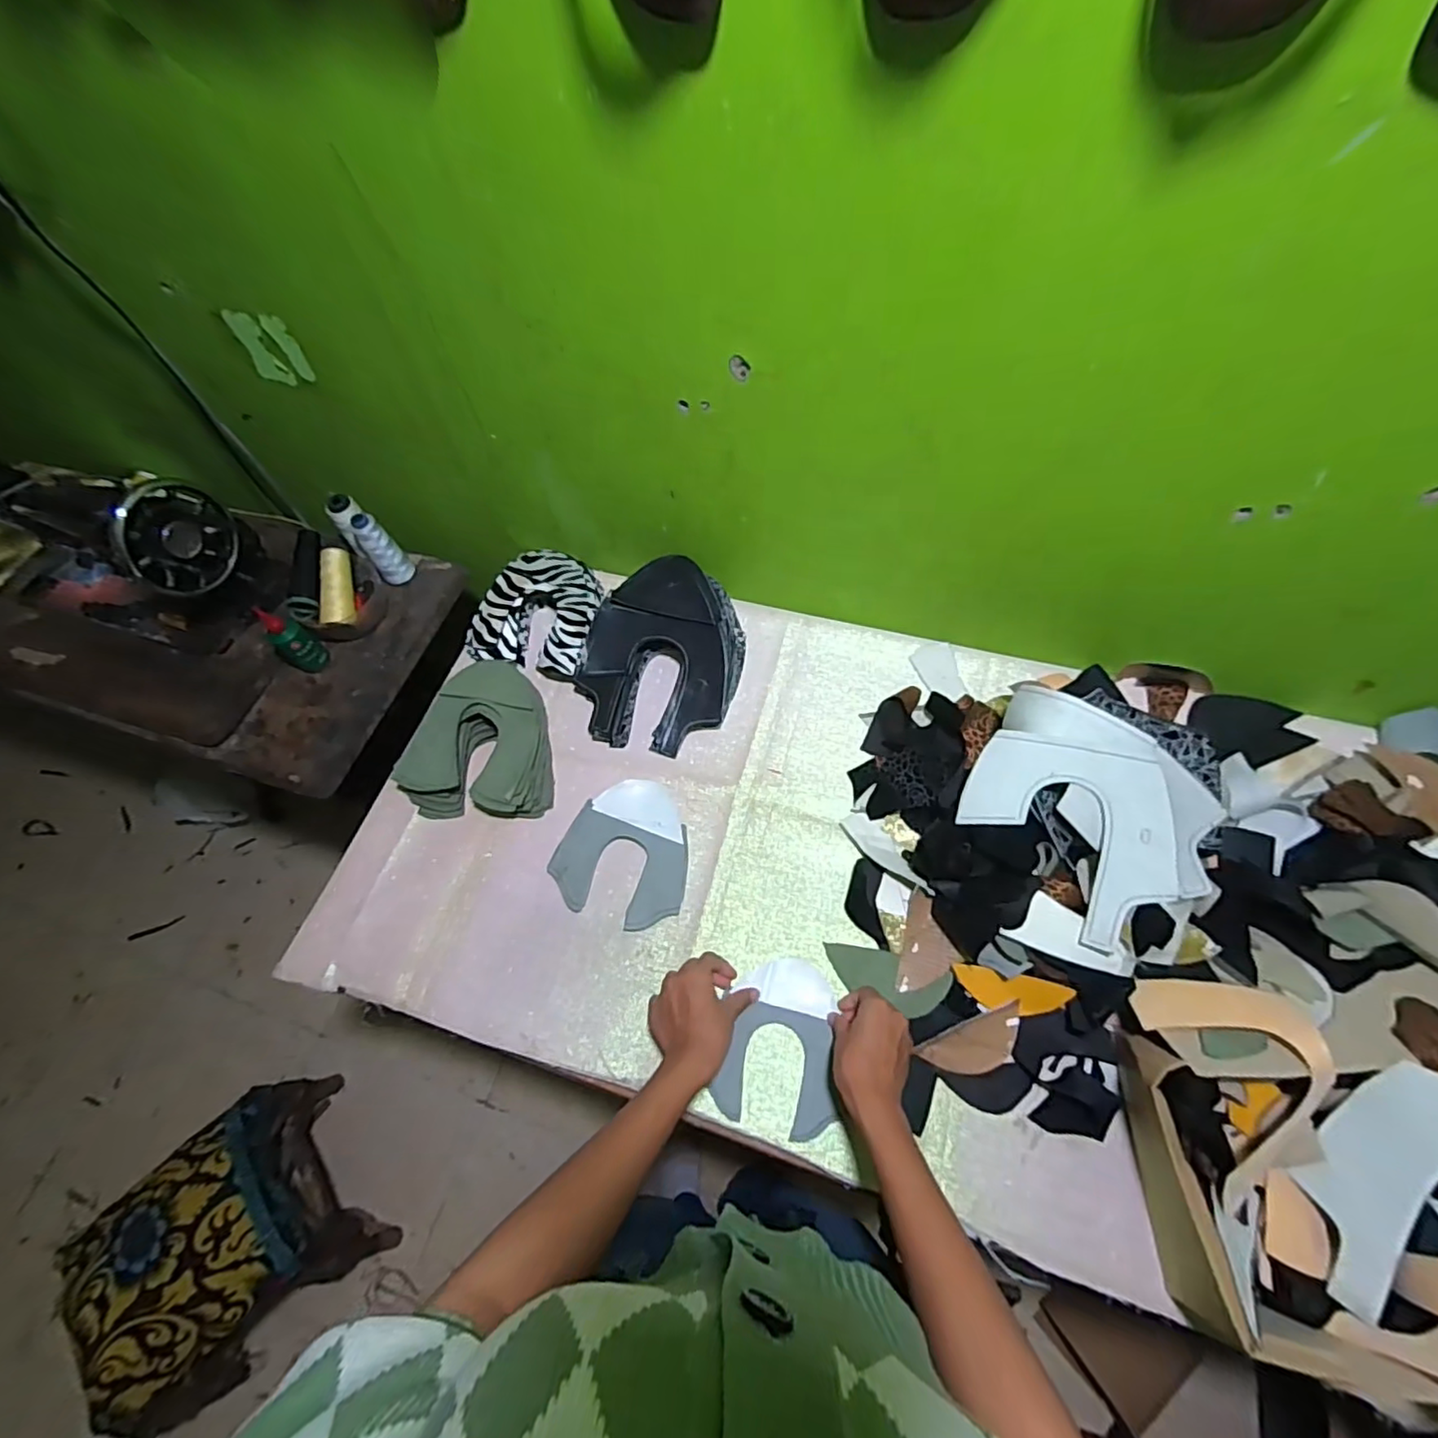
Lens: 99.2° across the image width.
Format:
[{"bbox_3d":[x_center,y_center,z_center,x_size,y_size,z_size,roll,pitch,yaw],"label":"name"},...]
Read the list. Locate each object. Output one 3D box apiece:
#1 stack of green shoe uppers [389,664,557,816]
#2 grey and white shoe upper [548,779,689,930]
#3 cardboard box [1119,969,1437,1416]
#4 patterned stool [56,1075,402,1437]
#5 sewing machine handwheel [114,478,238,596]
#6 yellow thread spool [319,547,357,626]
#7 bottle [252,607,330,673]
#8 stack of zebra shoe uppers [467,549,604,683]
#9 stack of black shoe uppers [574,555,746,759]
[{"bbox_3d":[-0.292,0.021,0.745,0.180,0.067,0.187,1,63,4],"label":"stack of green shoe uppers"},{"bbox_3d":[-0.109,0.146,0.696,0.148,0.018,0.160,6,63,7],"label":"grey and white shoe upper"},{"bbox_3d":[0.513,0.333,0.474,0.343,0.118,0.264,-3,63,3],"label":"cardboard box"},{"bbox_3d":[-0.790,0.837,1.026,0.288,0.364,0.311,37,71,20],"label":"patterned stool"},{"bbox_3d":[-0.669,-0.226,0.761,0.024,0.123,0.134,6,63,7],"label":"sewing machine handwheel"},{"bbox_3d":[-0.531,-0.185,0.851,0.035,0.036,0.116,-8,77,0],"label":"yellow thread spool"},{"bbox_3d":[-0.573,-0.105,0.815,0.047,0.084,0.047,32,69,18],"label":"bottle"},{"bbox_3d":[-0.240,-0.142,0.819,0.162,0.067,0.163,11,64,10],"label":"stack of zebra shoe uppers"},{"bbox_3d":[-0.072,-0.089,0.768,0.193,0.094,0.241,15,65,11],"label":"stack of black shoe uppers"}]

